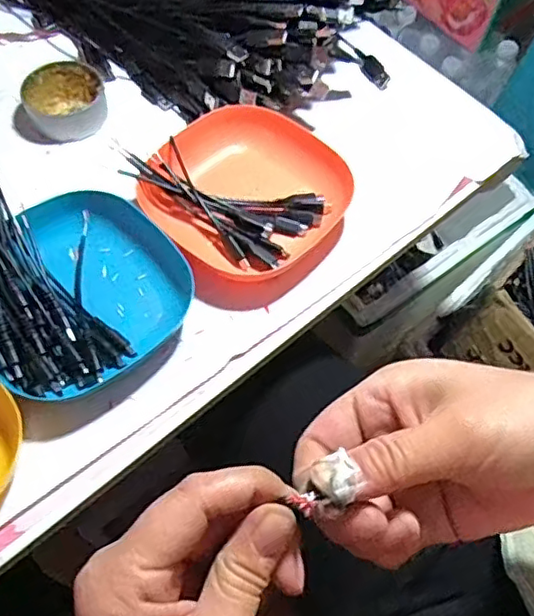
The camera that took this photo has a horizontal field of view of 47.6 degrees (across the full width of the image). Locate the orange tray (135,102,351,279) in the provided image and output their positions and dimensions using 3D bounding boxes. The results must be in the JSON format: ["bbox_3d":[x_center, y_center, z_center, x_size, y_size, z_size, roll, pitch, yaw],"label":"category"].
[{"bbox_3d":[-0.018,-0.091,0.452,0.137,0.032,0.128,38,66,16],"label":"orange tray"}]

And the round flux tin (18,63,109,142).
[{"bbox_3d":[-0.165,-0.169,0.498,0.061,0.026,0.065,1,62,-3],"label":"round flux tin"}]

